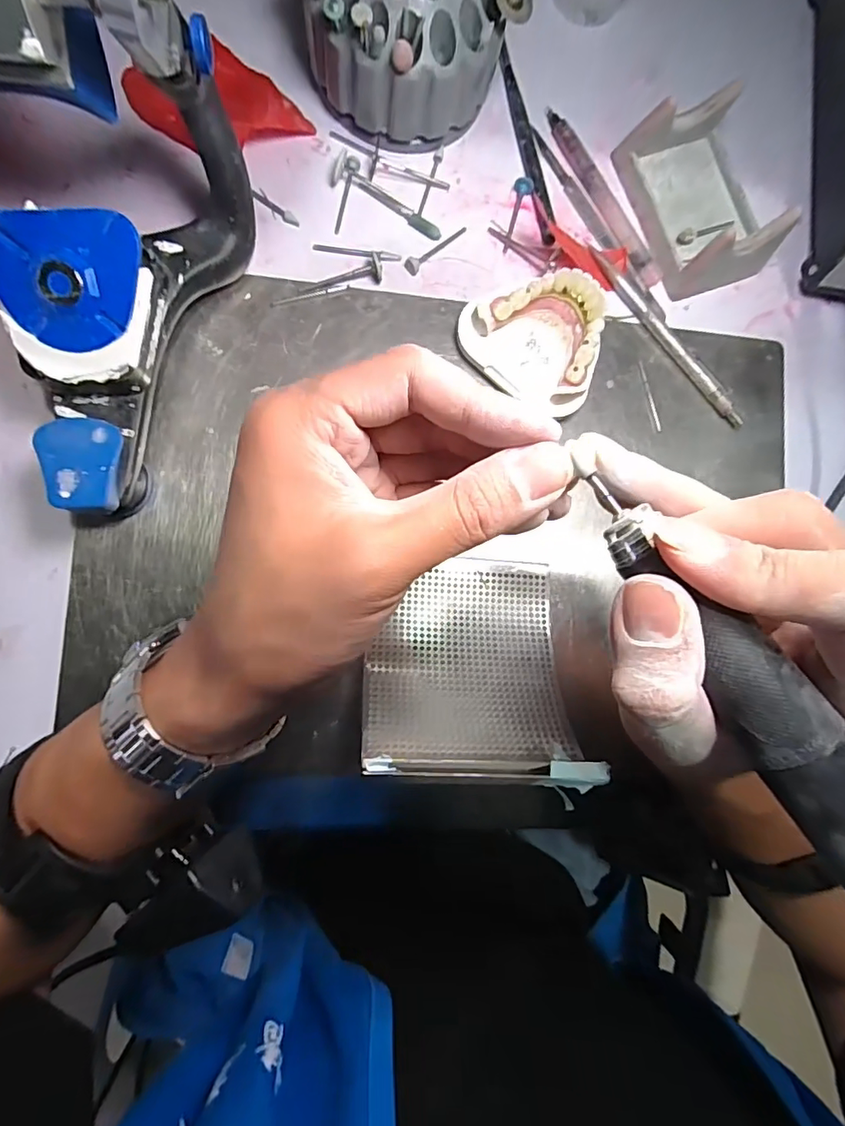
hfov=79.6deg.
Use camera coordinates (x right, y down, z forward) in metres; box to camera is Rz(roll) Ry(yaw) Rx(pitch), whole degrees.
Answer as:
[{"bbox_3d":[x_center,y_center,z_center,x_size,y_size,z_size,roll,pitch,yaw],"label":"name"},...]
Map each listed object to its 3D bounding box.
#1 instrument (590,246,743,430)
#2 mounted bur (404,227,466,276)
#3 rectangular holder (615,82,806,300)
[{"bbox_3d":[0.145,-0.133,0.302,0.010,0.008,0.133,-42,92,-8],"label":"instrument"},{"bbox_3d":[0.008,-0.182,0.291,0.044,0.006,0.008,-44,92,-8],"label":"mounted bur"},{"bbox_3d":[0.167,-0.215,0.298,0.066,0.041,0.098,-19,88,-8],"label":"rectangular holder"}]

